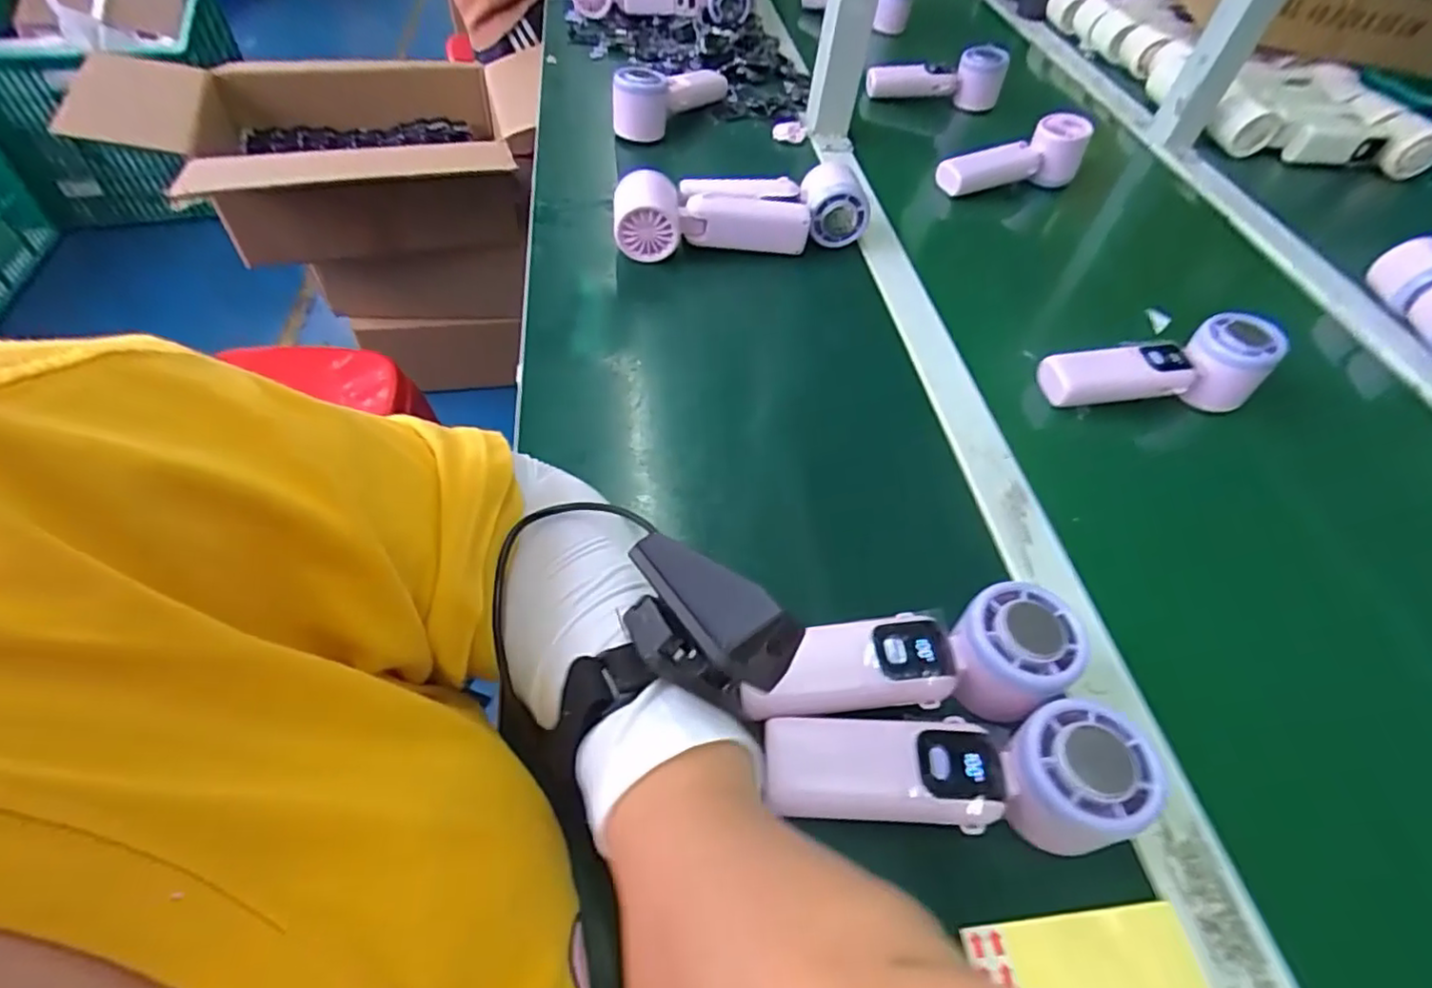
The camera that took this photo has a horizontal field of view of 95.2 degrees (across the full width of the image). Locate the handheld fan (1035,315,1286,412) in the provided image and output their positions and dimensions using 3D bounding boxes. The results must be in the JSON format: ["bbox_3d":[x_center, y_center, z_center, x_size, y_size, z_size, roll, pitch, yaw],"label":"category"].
[{"bbox_3d":[0.333,-0.098,0.504,0.155,0.072,0.048,2,52,-5],"label":"handheld fan"}]

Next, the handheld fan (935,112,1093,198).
[{"bbox_3d":[0.314,-0.355,0.705,0.162,0.060,0.050,-17,55,-2],"label":"handheld fan"}]

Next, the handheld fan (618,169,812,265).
[{"bbox_3d":[-0.006,-0.242,0.583,0.168,0.064,0.056,-5,53,-10],"label":"handheld fan"}]

